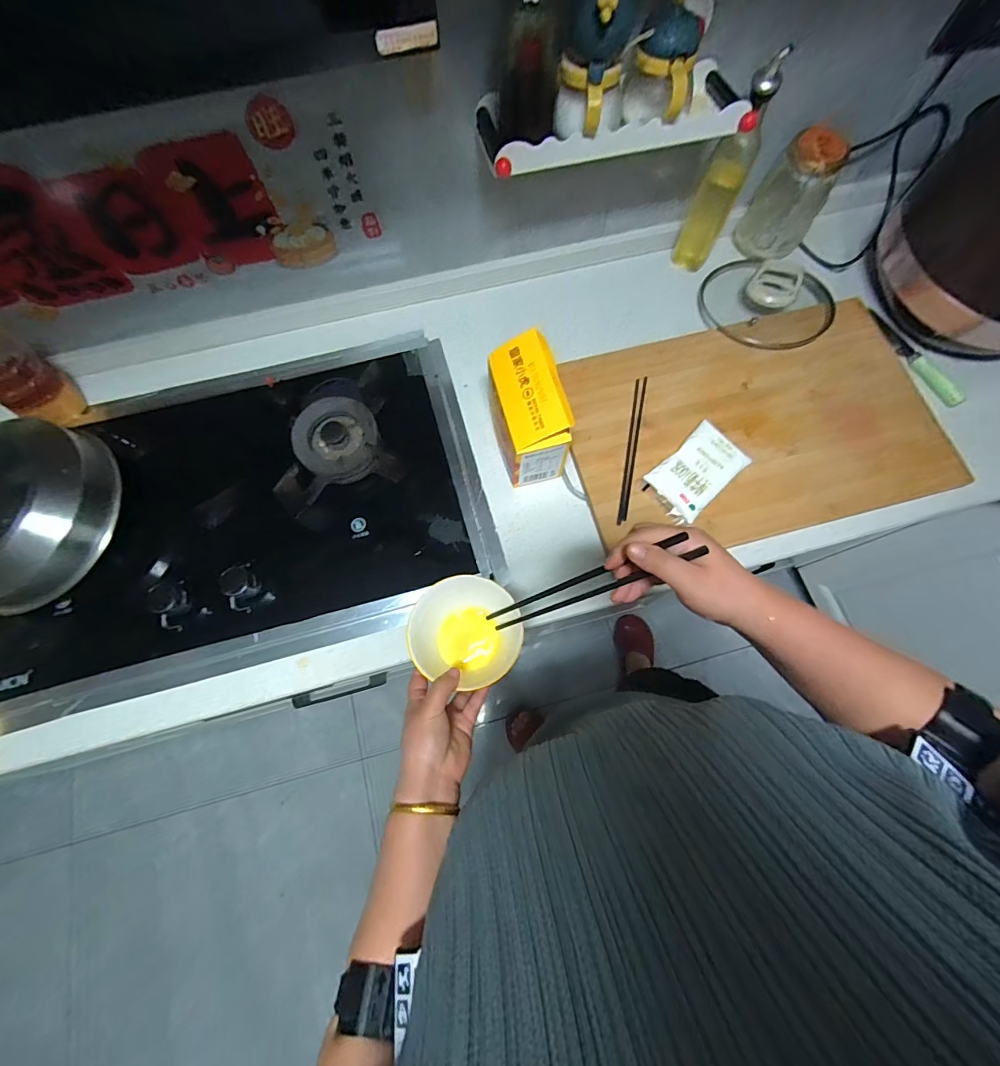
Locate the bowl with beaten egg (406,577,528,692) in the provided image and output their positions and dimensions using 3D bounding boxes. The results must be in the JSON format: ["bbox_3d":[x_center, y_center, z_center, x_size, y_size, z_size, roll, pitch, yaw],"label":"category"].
[{"bbox_3d":[-0.036,0.110,0.515,0.120,0.057,0.108,12,72,4],"label":"bowl with beaten egg"}]

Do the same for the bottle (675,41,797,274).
[{"bbox_3d":[0.331,-0.518,0.689,0.065,0.272,0.057,3,72,1],"label":"bottle"}]

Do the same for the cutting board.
[{"bbox_3d":[0.389,-0.167,0.699,0.549,0.027,0.339,-13,72,-4],"label":"cutting board"}]

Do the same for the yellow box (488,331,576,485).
[{"bbox_3d":[0.040,-0.166,0.639,0.085,0.143,0.158,-17,73,-5],"label":"yellow box"}]

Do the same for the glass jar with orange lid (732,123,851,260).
[{"bbox_3d":[0.469,-0.538,0.741,0.083,0.156,0.090,-28,74,-9],"label":"glass jar with orange lid"}]

